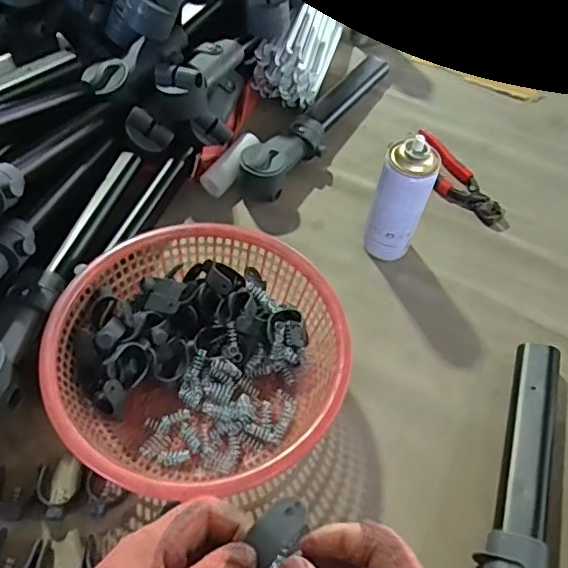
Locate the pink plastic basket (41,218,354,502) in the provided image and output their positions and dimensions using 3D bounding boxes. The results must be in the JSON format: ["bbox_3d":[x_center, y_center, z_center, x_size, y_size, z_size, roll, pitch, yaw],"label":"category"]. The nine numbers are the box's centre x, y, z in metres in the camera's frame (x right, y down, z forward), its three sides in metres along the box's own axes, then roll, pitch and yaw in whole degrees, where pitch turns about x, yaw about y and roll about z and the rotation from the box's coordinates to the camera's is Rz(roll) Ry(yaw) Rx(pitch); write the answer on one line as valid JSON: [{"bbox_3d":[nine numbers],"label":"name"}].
[{"bbox_3d":[-0.086,0.078,0.615,0.286,0.114,0.273,1,54,-1],"label":"pink plastic basket"}]

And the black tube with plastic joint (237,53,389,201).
[{"bbox_3d":[0.060,-0.257,0.887,0.070,0.064,0.377,30,58,18],"label":"black tube with plastic joint"}]

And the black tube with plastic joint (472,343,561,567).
[{"bbox_3d":[0.237,0.216,0.560,0.062,0.067,0.389,18,56,11],"label":"black tube with plastic joint"}]

